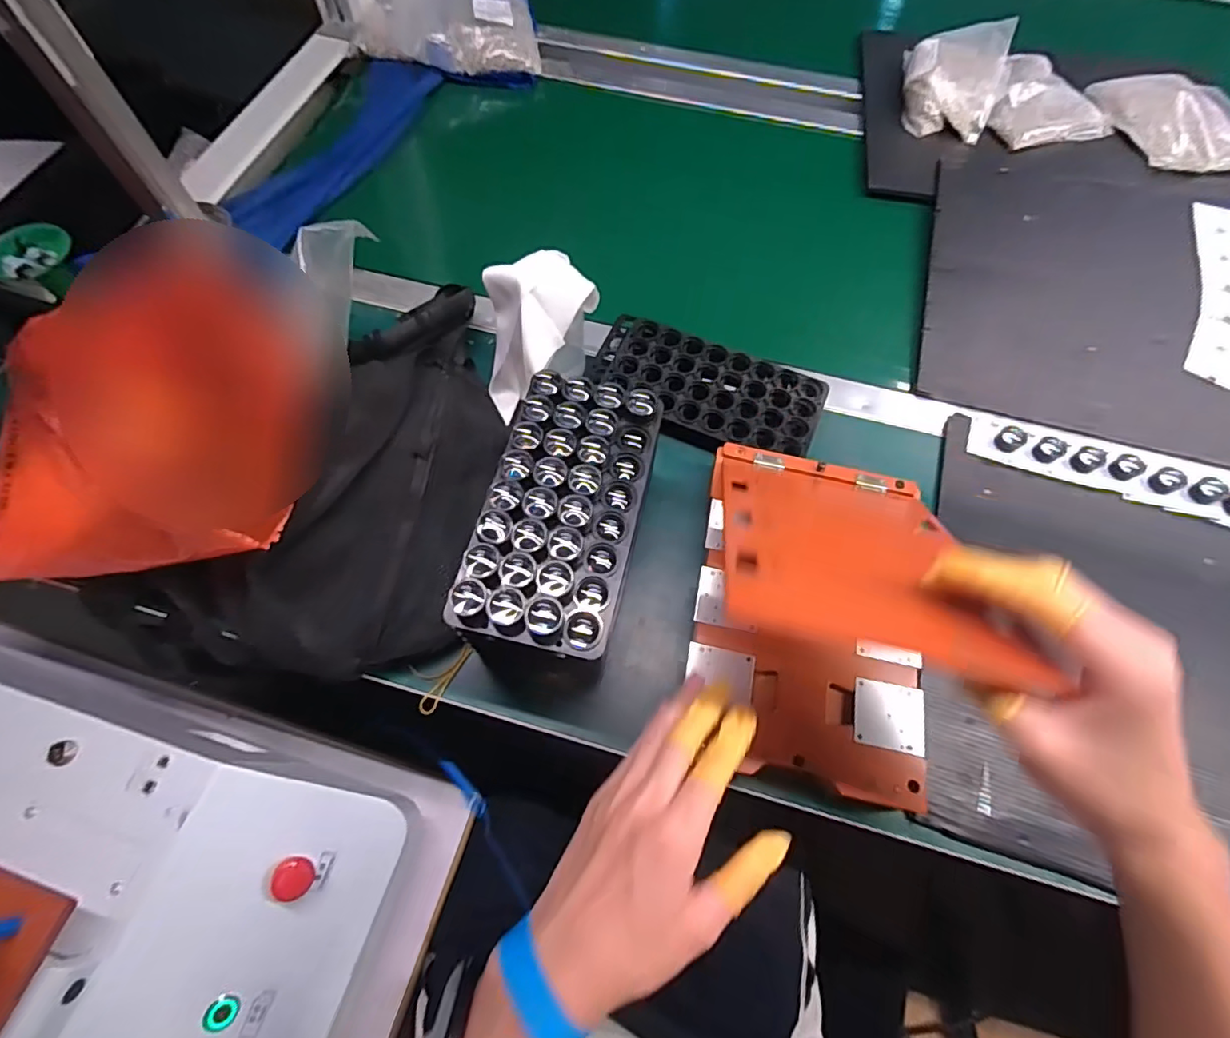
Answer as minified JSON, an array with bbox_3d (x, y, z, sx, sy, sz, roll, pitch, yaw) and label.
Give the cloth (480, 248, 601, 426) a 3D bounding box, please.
[{"bbox_3d":[-0.065,-0.163,0.485,0.111,0.107,0.095,-16,67,-8],"label":"cloth"}]

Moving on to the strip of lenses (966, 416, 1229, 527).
[{"bbox_3d":[0.545,-0.011,0.488,0.448,0.019,0.039,19,100,9],"label":"strip of lenses"}]

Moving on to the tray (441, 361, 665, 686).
[{"bbox_3d":[-0.034,-0.002,0.367,0.097,0.028,0.207,13,66,5],"label":"tray"}]

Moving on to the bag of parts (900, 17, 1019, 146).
[{"bbox_3d":[0.434,-0.565,0.711,0.117,0.054,0.164,14,66,5],"label":"bag of parts"}]

